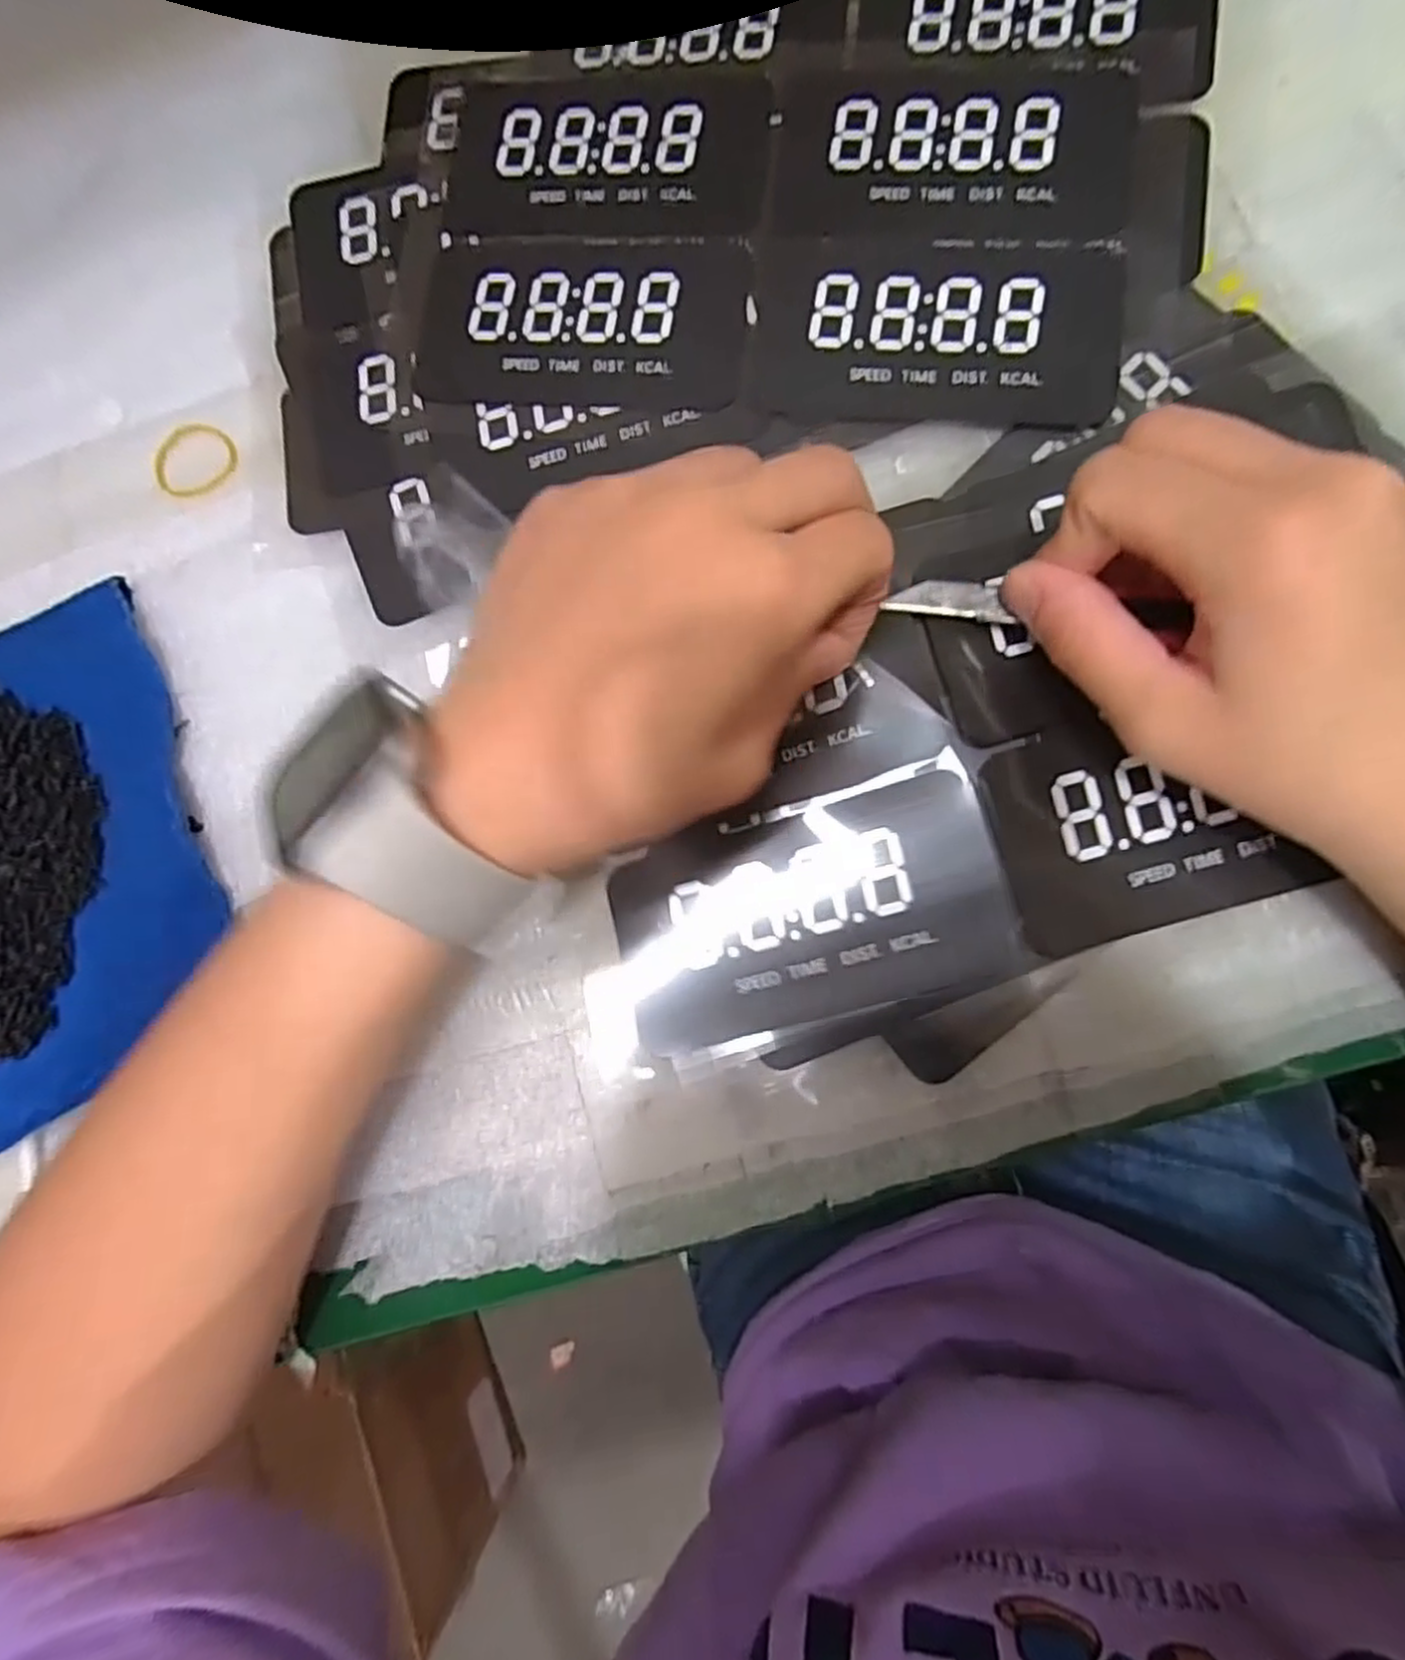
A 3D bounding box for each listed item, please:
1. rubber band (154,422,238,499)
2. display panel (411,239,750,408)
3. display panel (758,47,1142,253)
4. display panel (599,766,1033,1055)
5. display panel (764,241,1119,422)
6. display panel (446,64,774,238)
[{"bbox_3d":[-0.180,-0.130,0.273,0.031,0.004,0.029,-1,83,6],"label":"rubber band"},{"bbox_3d":[-0.041,-0.170,0.257,0.113,0.004,0.059,6,84,7],"label":"display panel"},{"bbox_3d":[0.078,-0.220,0.248,0.115,0.004,0.072,3,84,7],"label":"display panel"},{"bbox_3d":[0.030,0.025,0.227,0.110,0.004,0.062,-17,79,7],"label":"display panel"},{"bbox_3d":[0.074,-0.157,0.244,0.110,0.004,0.061,3,86,7],"label":"display panel"},{"bbox_3d":[-0.033,-0.231,0.264,0.112,0.004,0.063,5,84,7],"label":"display panel"}]

